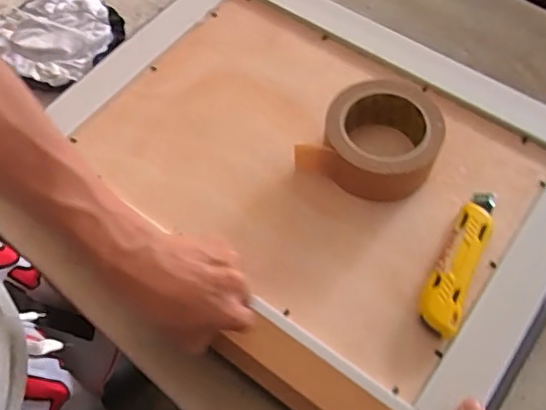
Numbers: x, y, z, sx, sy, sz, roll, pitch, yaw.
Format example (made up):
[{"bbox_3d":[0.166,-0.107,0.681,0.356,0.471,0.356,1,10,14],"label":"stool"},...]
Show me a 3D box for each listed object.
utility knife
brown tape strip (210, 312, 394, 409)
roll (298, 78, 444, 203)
[{"bbox_3d":[0.165,0.044,0.489,0.035,0.013,0.150,25,66,14],"label":"utility knife"},{"bbox_3d":[0.045,0.154,0.440,0.191,0.019,0.046,32,65,17],"label":"brown tape strip"},{"bbox_3d":[0.100,-0.070,0.536,0.117,0.054,0.122,-1,62,2],"label":"roll"}]

